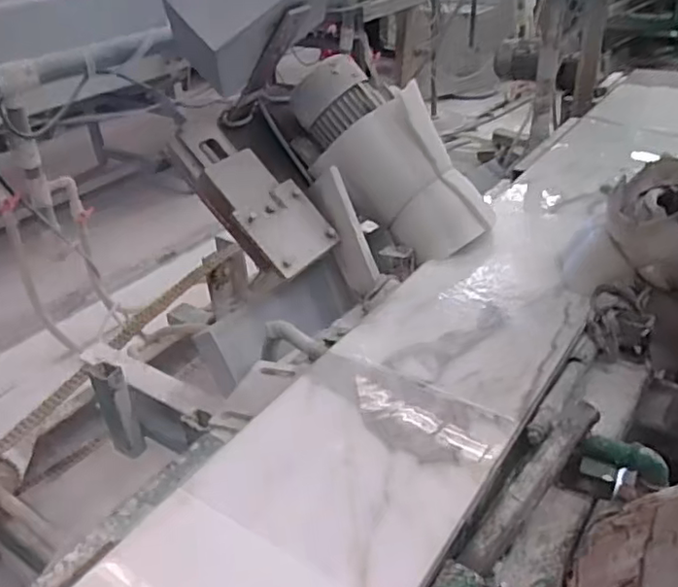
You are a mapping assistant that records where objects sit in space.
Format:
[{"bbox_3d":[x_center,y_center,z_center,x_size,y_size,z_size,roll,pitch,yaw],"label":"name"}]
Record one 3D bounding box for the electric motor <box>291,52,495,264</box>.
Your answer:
[{"bbox_3d":[0.108,-0.262,1.228,0.442,0.184,0.200,47,50,5],"label":"electric motor"}]

